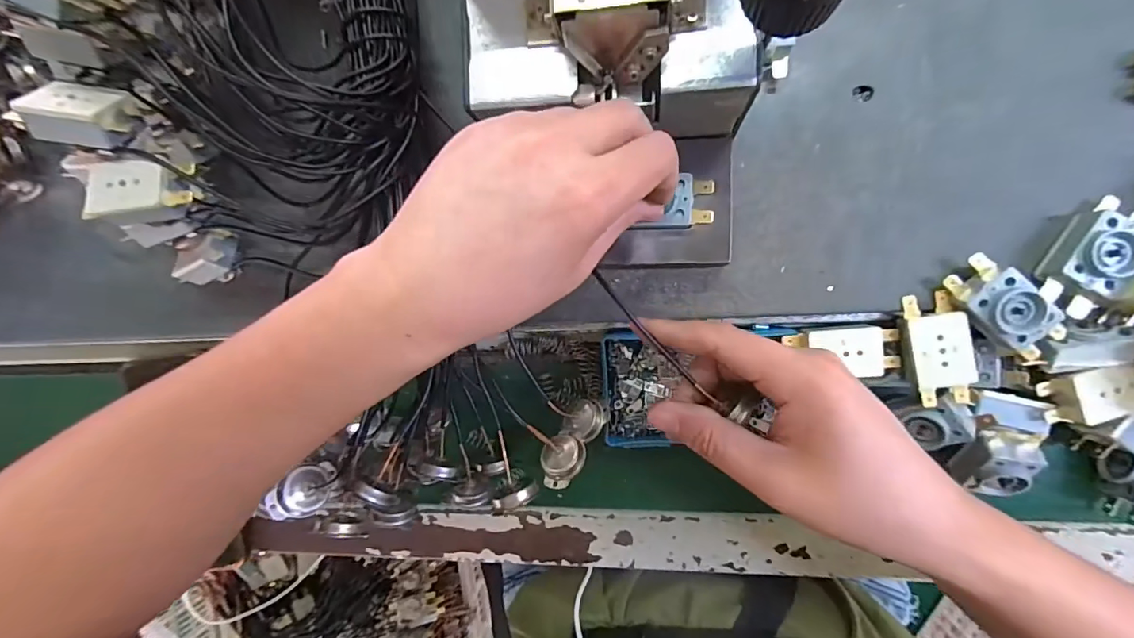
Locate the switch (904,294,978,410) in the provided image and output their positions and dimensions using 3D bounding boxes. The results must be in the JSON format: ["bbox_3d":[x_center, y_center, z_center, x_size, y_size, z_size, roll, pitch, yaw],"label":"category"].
[{"bbox_3d":[0.196,0.017,0.258,0.028,0.013,0.058,-8,93,9],"label":"switch"}]

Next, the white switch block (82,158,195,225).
[{"bbox_3d":[-0.217,-0.063,0.246,0.047,0.016,0.030,4,95,8],"label":"white switch block"}]

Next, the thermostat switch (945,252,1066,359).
[{"bbox_3d":[0.225,-0.006,0.248,0.057,0.023,0.031,42,99,4],"label":"thermostat switch"}]

